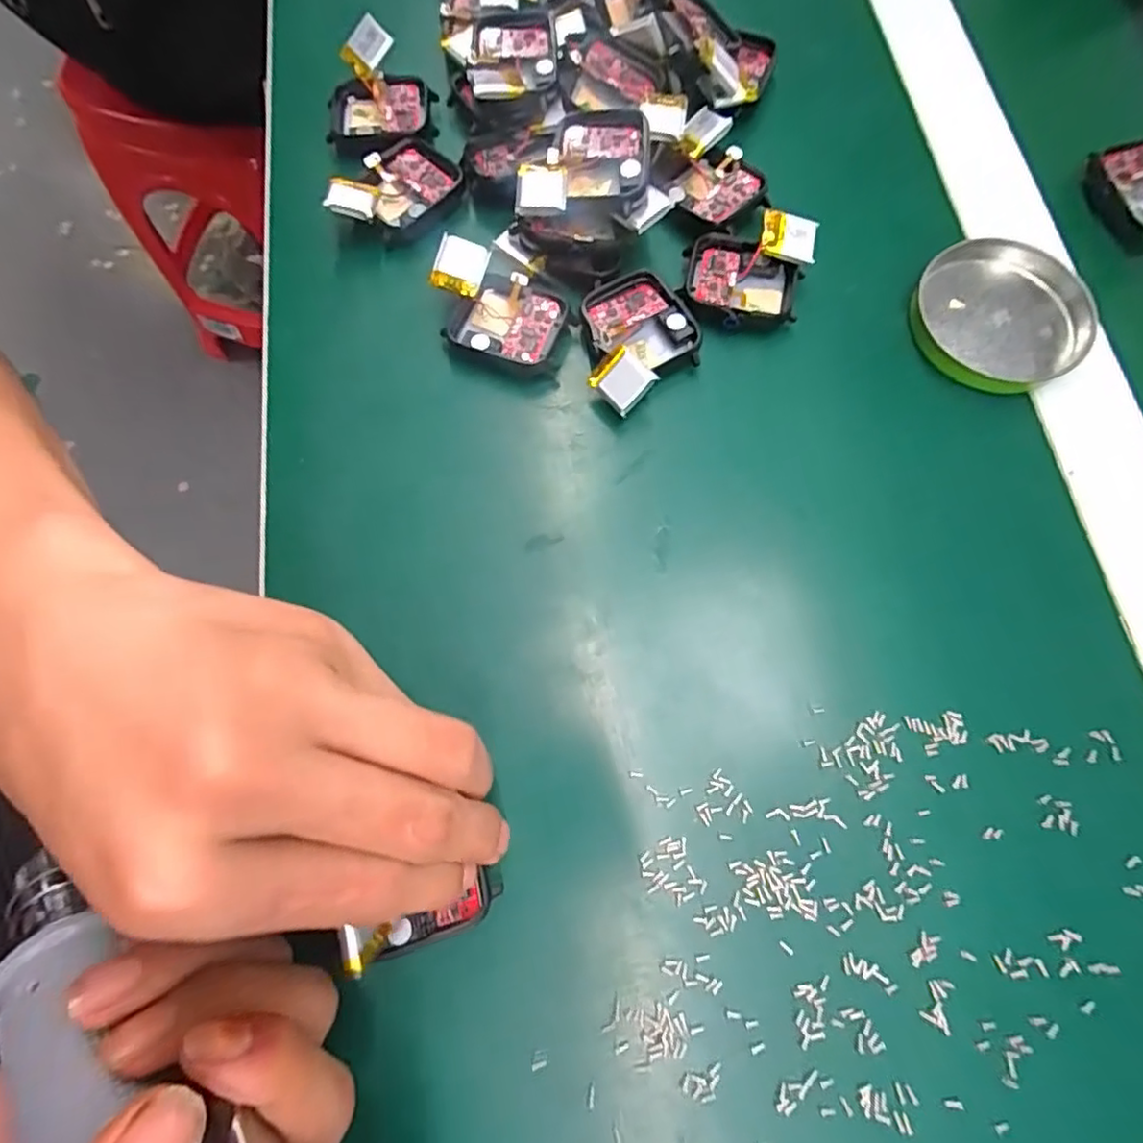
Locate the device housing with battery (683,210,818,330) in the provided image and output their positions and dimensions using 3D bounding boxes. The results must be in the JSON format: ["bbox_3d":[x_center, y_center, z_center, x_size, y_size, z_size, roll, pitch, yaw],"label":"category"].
[{"bbox_3d":[0.071,-0.119,0.244,0.048,0.020,0.042,5,73,2],"label":"device housing with battery"}]

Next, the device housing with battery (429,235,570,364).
[{"bbox_3d":[-0.031,-0.103,0.240,0.054,0.022,0.036,30,75,9],"label":"device housing with battery"}]

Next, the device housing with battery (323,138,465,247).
[{"bbox_3d":[-0.075,-0.161,0.257,0.054,0.019,0.037,-36,76,-10],"label":"device housing with battery"}]

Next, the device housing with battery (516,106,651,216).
[{"bbox_3d":[0.004,-0.160,0.236,0.054,0.008,0.044,-9,74,-3],"label":"device housing with battery"}]

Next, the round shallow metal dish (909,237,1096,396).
[{"bbox_3d":[0.172,-0.103,0.243,0.055,0.017,0.063,-24,74,-7],"label":"round shallow metal dish"}]

